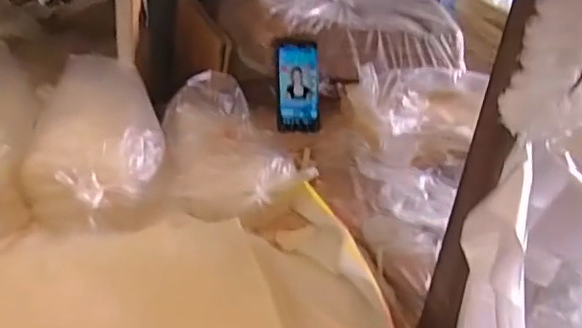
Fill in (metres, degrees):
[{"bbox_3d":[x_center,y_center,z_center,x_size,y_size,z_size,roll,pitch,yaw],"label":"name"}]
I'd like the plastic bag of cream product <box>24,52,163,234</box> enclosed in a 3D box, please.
[{"bbox_3d":[-0.258,-0.056,0.780,0.160,0.096,0.315,2,46,-9],"label":"plastic bag of cream product"}]

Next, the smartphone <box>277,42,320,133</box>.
[{"bbox_3d":[0.014,-0.133,0.973,0.077,0.155,0.015,0,0,-20],"label":"smartphone"}]

